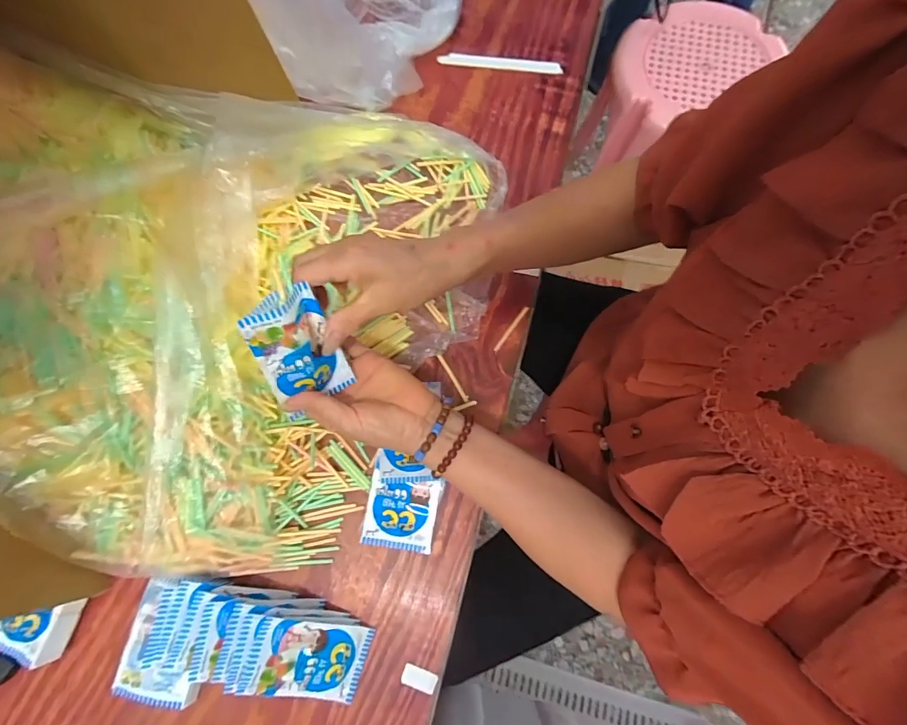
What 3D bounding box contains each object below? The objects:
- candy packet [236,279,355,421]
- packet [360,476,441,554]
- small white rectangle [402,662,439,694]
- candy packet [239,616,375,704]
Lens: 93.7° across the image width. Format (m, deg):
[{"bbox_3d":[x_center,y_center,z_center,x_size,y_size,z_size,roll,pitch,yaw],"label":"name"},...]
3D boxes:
[{"bbox_3d":[-0.121,-0.006,0.339,0.021,0.101,0.061,27,54,34],"label":"candy packet"},{"bbox_3d":[-0.052,0.150,0.432,0.069,0.019,0.071,9,76,3],"label":"packet"},{"bbox_3d":[-0.033,0.301,0.403,0.034,0.004,0.017,20,77,6],"label":"small white rectangle"},{"bbox_3d":[-0.131,0.271,0.387,0.103,0.011,0.064,22,75,-22],"label":"candy packet"}]

